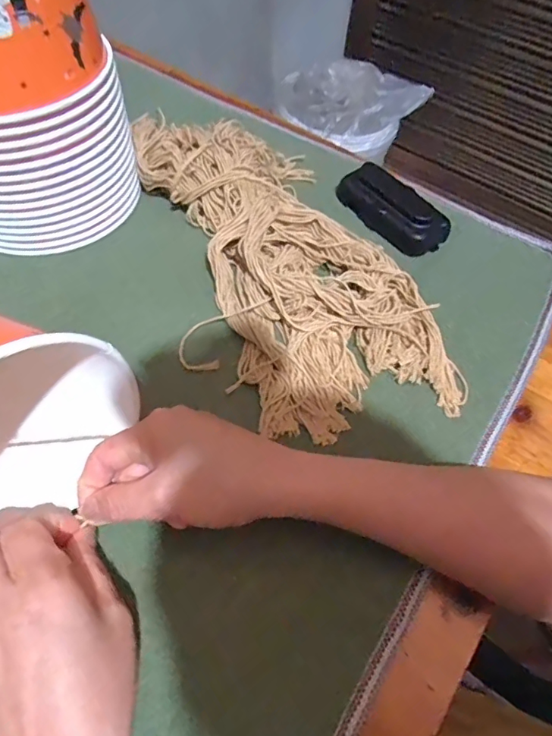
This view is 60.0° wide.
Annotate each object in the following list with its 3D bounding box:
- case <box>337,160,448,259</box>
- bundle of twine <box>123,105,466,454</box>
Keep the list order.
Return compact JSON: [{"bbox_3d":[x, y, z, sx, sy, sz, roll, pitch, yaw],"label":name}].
[{"bbox_3d":[0.108,-0.146,0.436,0.041,0.030,0.105,-32,65,-22],"label":"case"},{"bbox_3d":[0.002,-0.097,0.390,0.163,0.047,0.340,-19,62,-16],"label":"bundle of twine"}]

